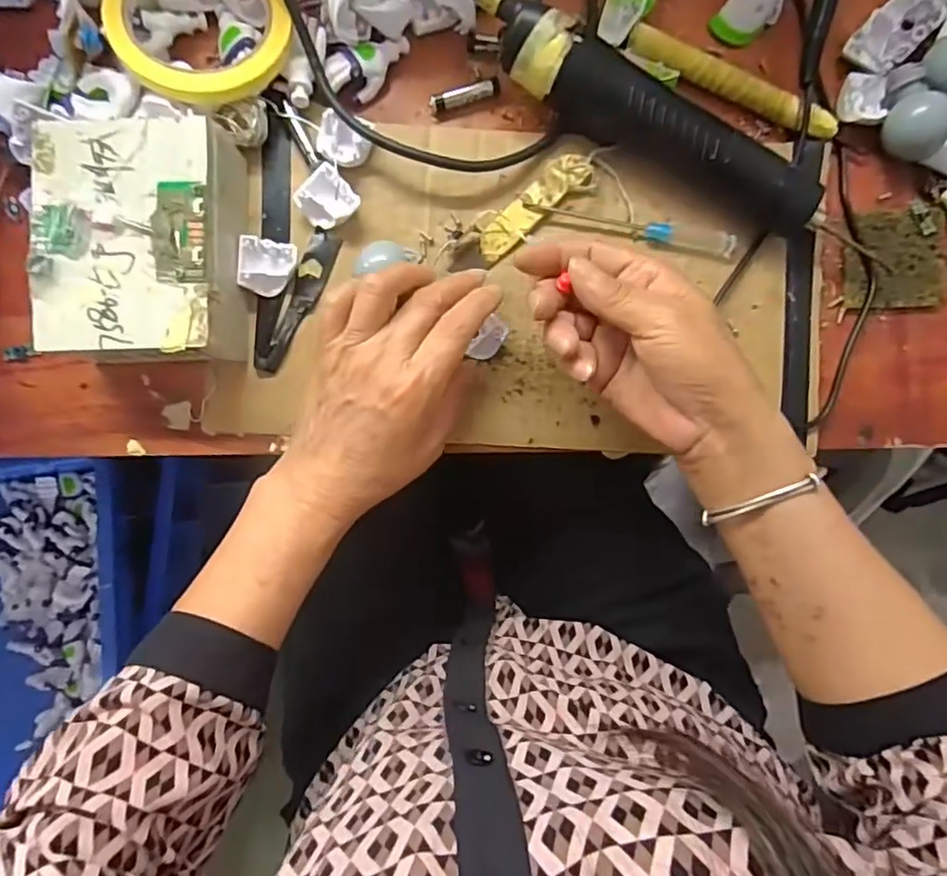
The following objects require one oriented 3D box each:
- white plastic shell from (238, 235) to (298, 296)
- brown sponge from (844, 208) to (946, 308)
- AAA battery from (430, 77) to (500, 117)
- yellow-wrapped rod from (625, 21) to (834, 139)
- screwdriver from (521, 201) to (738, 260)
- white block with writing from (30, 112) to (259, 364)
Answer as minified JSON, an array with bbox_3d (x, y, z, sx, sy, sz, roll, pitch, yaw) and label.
[{"bbox_3d":[-0.119,-0.100,0.357,0.030,0.016,0.030,5,87,-1],"label":"white plastic shell"},{"bbox_3d":[0.258,-0.109,0.370,0.063,0.004,0.058,0,88,-2],"label":"brown sponge"},{"bbox_3d":[-0.005,-0.207,0.368,0.043,0.008,0.011,-21,88,-2],"label":"AAA battery"},{"bbox_3d":[0.154,-0.211,0.362,0.132,0.009,0.015,26,87,0],"label":"yellow-wrapped rod"},{"bbox_3d":[0.095,-0.129,0.365,0.125,0.010,0.014,13,87,-1],"label":"screwdriver"},{"bbox_3d":[-0.179,-0.104,0.338,0.097,0.055,0.122,1,88,-2],"label":"white block with writing"}]

